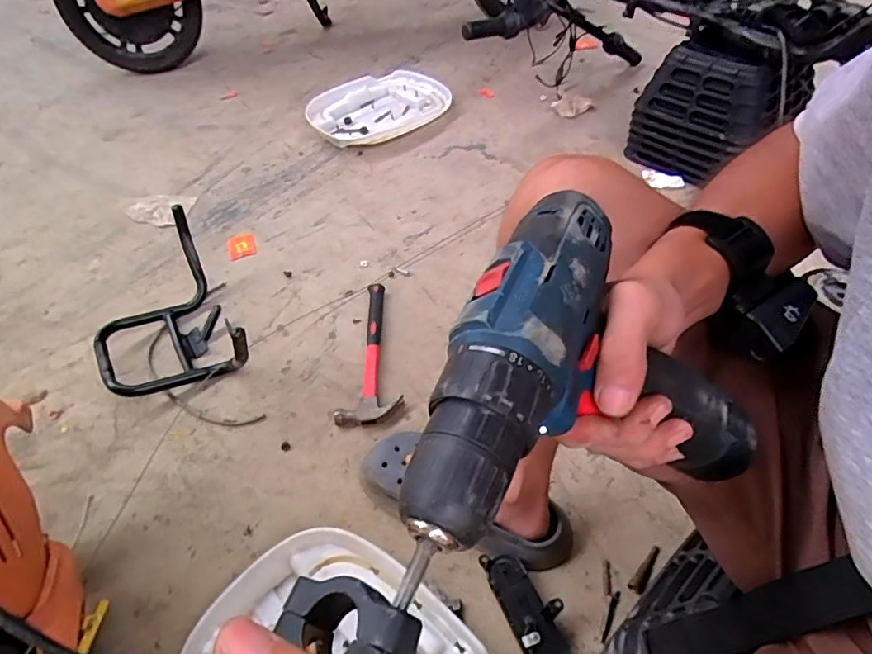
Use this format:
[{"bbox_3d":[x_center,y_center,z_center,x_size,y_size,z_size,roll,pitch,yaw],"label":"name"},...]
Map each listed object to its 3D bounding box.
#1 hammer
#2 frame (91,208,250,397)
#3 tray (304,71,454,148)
[{"bbox_3d":[-0.094,0.036,0.849,0.089,0.026,0.271,1,50,3],"label":"hammer"},{"bbox_3d":[-0.430,-0.001,0.823,0.211,0.134,0.316,-26,54,-19],"label":"frame"},{"bbox_3d":[-0.142,-0.567,1.349,0.261,0.049,0.365,34,59,27],"label":"tray"}]

